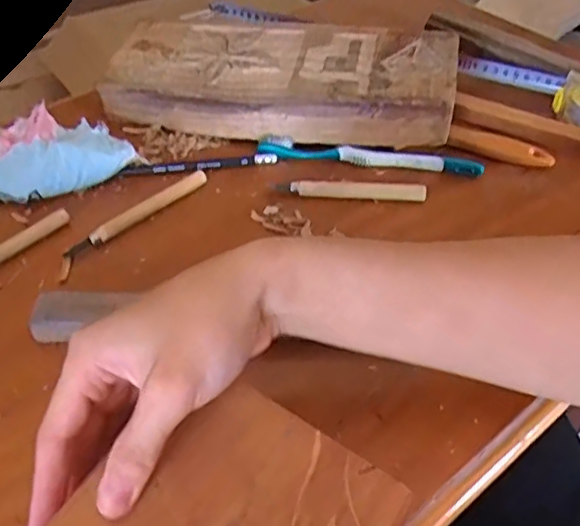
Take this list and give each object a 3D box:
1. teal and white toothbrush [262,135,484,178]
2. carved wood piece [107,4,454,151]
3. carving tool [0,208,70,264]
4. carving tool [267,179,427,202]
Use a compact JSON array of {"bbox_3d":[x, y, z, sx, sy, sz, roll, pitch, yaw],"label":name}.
[{"bbox_3d":[0.066,-0.089,0.514,0.184,0.012,0.019,8,48,9],"label":"teal and white toothbrush"},{"bbox_3d":[0.001,-0.165,0.552,0.291,0.063,0.118,10,48,11],"label":"carved wood piece"},{"bbox_3d":[-0.216,-0.004,0.445,0.012,0.010,0.121,34,57,29],"label":"carving tool"},{"bbox_3d":[0.047,-0.060,0.490,0.122,0.008,0.015,3,47,4],"label":"carving tool"}]

